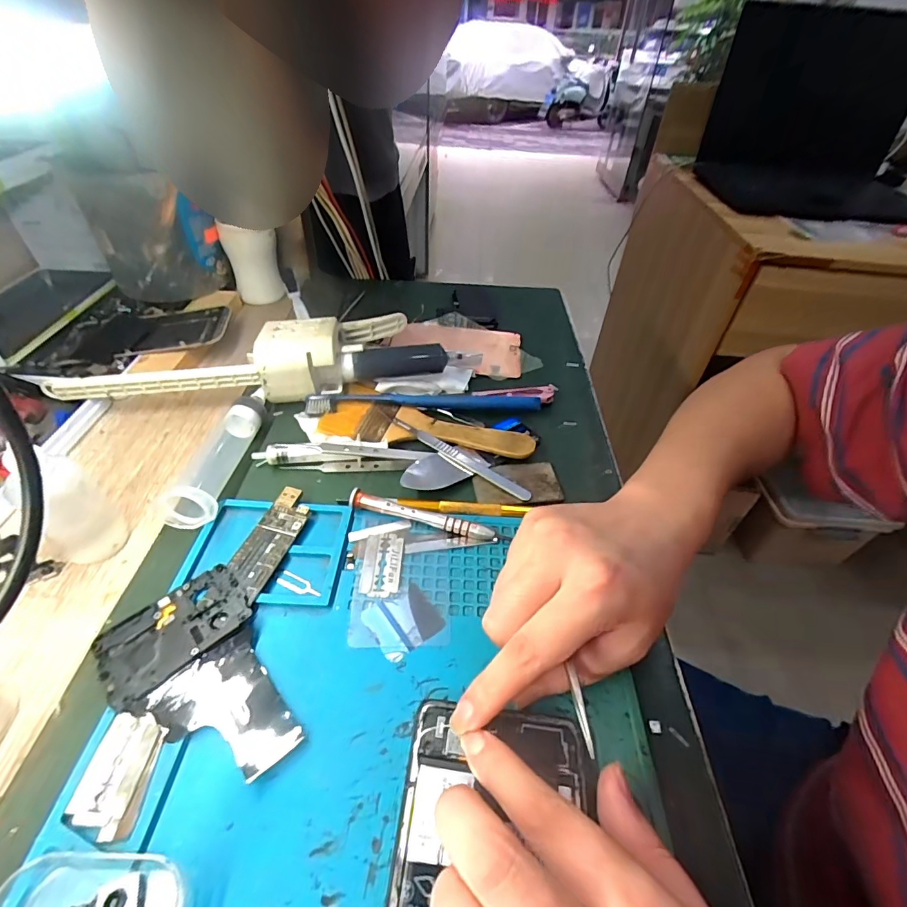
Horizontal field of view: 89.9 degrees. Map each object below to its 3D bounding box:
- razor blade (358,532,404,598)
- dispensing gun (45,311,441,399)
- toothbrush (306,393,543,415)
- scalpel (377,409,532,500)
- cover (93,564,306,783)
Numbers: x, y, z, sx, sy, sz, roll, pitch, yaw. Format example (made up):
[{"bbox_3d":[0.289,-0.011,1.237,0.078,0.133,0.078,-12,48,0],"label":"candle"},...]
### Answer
[{"bbox_3d":[-0.042,0.064,0.269,0.022,0.004,0.041,4,45,0],"label":"razor blade"},{"bbox_3d":[-0.160,-0.072,0.360,0.301,0.045,0.071,-10,46,-13],"label":"dispensing gun"},{"bbox_3d":[-0.024,-0.041,0.362,0.183,0.015,0.020,1,45,-3],"label":"toothbrush"},{"bbox_3d":[-0.003,-0.002,0.334,0.134,0.008,0.011,27,49,22],"label":"scalpel"},{"bbox_3d":[-0.119,0.107,0.216,0.066,0.010,0.106,-32,55,-31],"label":"cover"}]

